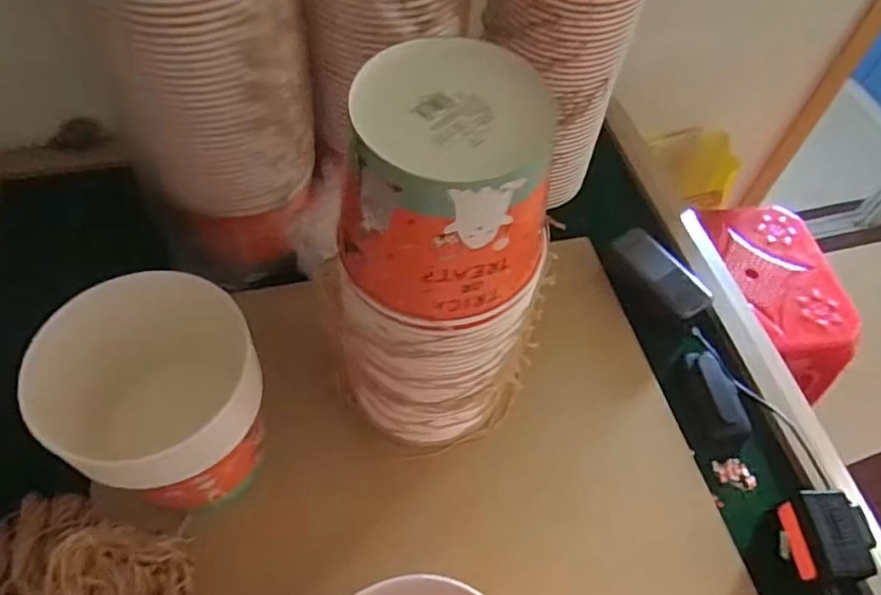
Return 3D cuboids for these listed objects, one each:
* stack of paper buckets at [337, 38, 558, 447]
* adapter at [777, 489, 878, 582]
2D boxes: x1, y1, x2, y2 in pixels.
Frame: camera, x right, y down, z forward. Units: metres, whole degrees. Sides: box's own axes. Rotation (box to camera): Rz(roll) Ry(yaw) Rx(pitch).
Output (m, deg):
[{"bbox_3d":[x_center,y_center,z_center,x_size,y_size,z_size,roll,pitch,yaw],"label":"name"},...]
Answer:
[{"bbox_3d":[0.004,-0.005,0.523,0.144,0.366,0.131,17,56,7],"label":"stack of paper buckets"},{"bbox_3d":[0.355,0.226,0.586,0.059,0.064,0.076,-5,56,-7],"label":"adapter"}]

